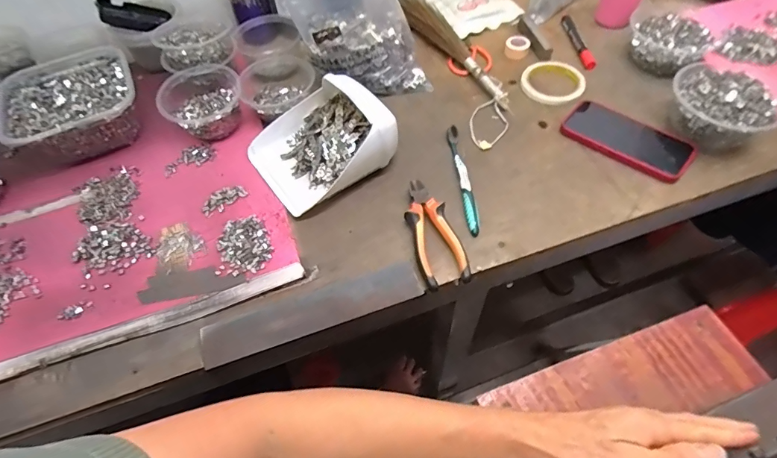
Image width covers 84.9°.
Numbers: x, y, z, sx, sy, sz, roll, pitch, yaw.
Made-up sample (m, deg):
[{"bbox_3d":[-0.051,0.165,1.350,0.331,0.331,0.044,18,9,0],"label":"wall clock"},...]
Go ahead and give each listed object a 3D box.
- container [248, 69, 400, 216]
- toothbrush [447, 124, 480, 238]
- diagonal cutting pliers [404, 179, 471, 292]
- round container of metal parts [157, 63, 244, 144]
[{"bbox_3d":[-0.095,-0.125,0.571,0.169,0.082,0.155,-34,59,-18],"label":"container"},{"bbox_3d":[0.101,-0.072,0.574,0.015,0.011,0.178,-6,55,0],"label":"toothbrush"},{"bbox_3d":[0.054,0.000,0.523,0.056,0.024,0.148,-13,55,-5],"label":"diagonal cutting pliers"},{"bbox_3d":[-0.271,-0.186,0.628,0.112,0.063,0.105,-2,55,3],"label":"round container of metal parts"}]

